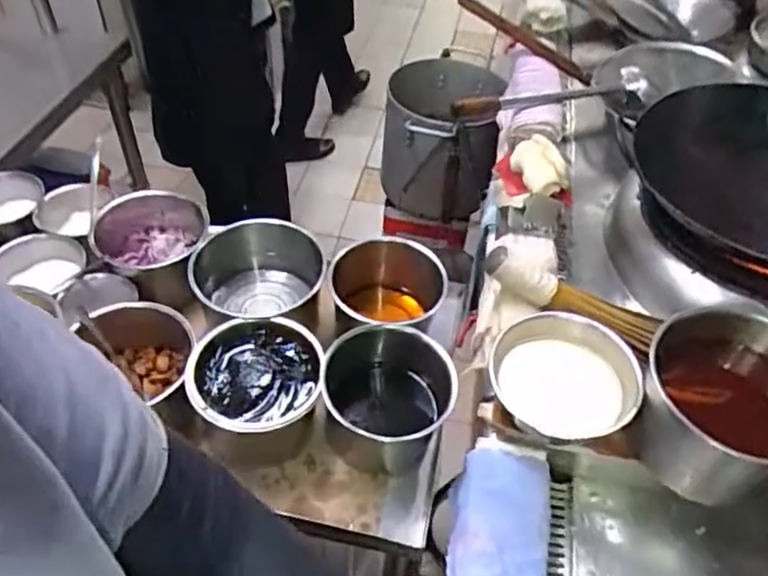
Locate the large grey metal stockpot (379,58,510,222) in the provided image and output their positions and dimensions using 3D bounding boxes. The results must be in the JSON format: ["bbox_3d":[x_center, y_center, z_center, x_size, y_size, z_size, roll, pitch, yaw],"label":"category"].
[{"bbox_3d":[0.147,-0.387,1.712,0.279,0.349,0.293,9,47,5],"label":"large grey metal stockpot"}]

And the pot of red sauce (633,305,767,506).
[{"bbox_3d":[0.385,0.149,0.748,0.184,0.185,0.167,32,53,24],"label":"pot of red sauce"}]

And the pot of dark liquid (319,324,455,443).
[{"bbox_3d":[0.000,0.143,0.806,0.141,0.134,0.158,18,49,13],"label":"pot of dark liquid"}]

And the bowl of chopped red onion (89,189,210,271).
[{"bbox_3d":[-0.341,-0.073,0.957,0.159,0.077,0.144,-11,49,-14],"label":"bowl of chopped red onion"}]

